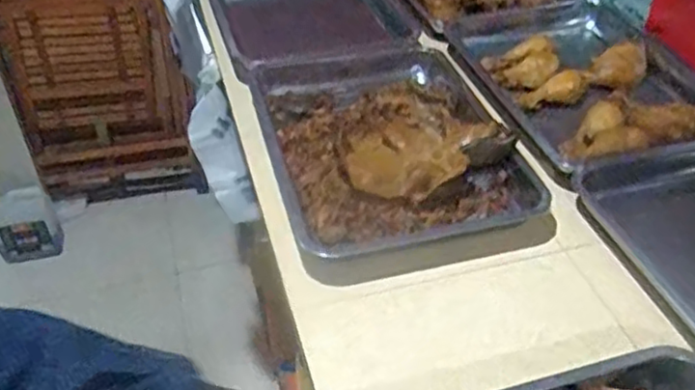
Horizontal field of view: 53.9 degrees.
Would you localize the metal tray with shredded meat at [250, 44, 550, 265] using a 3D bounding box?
[{"bbox_3d":[0.045,-0.078,0.848,0.286,0.051,0.391,-11,42,-12],"label":"metal tray with shredded meat"}]

